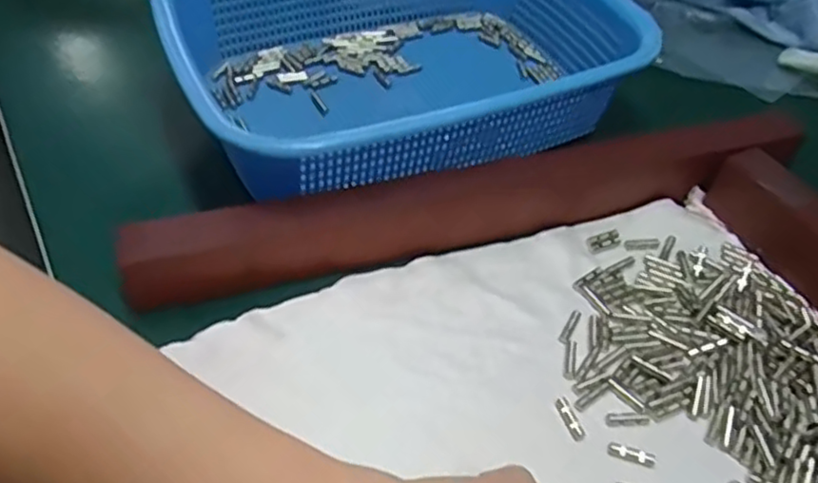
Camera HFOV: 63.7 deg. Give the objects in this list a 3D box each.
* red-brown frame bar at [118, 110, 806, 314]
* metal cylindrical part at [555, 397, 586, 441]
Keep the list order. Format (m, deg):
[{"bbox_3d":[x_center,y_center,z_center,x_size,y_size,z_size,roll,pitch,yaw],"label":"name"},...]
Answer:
[{"bbox_3d":[0.049,-0.025,0.366,0.387,0.050,0.029,-14,51,-12],"label":"red-brown frame bar"},{"bbox_3d":[0.075,0.082,0.306,0.006,0.005,0.021,-15,51,-13],"label":"metal cylindrical part"}]

